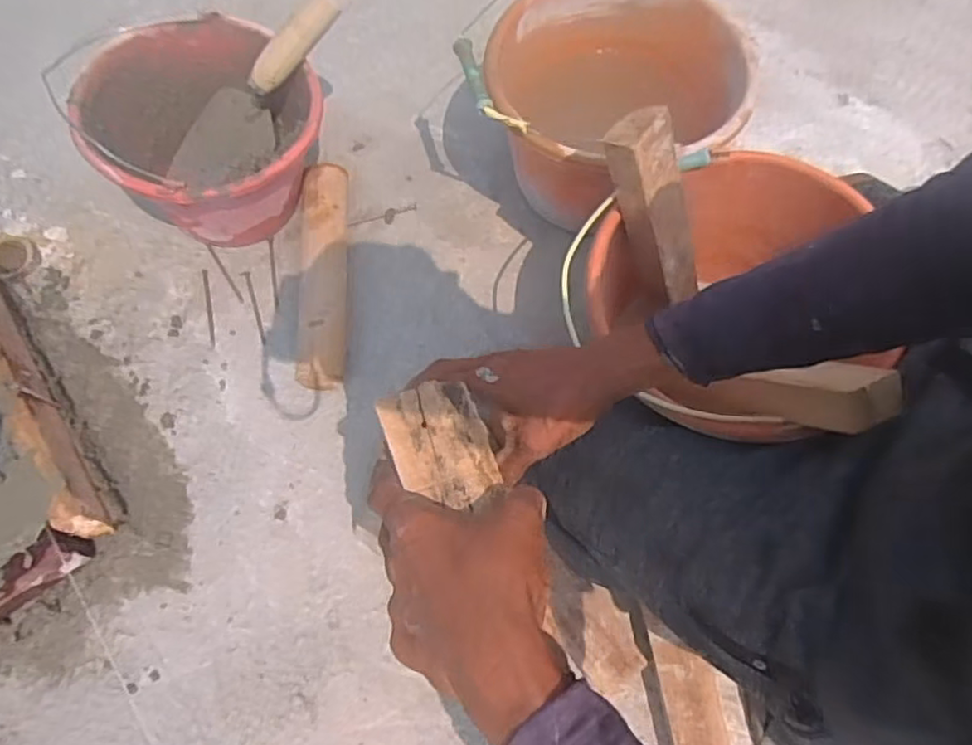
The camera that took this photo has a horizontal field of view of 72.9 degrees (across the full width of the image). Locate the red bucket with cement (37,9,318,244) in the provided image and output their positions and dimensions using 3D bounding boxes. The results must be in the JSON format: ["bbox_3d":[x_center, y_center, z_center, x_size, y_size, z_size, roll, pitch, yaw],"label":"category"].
[{"bbox_3d":[-0.327,-0.280,0.779,0.214,0.170,0.232,40,72,13],"label":"red bucket with cement"}]

